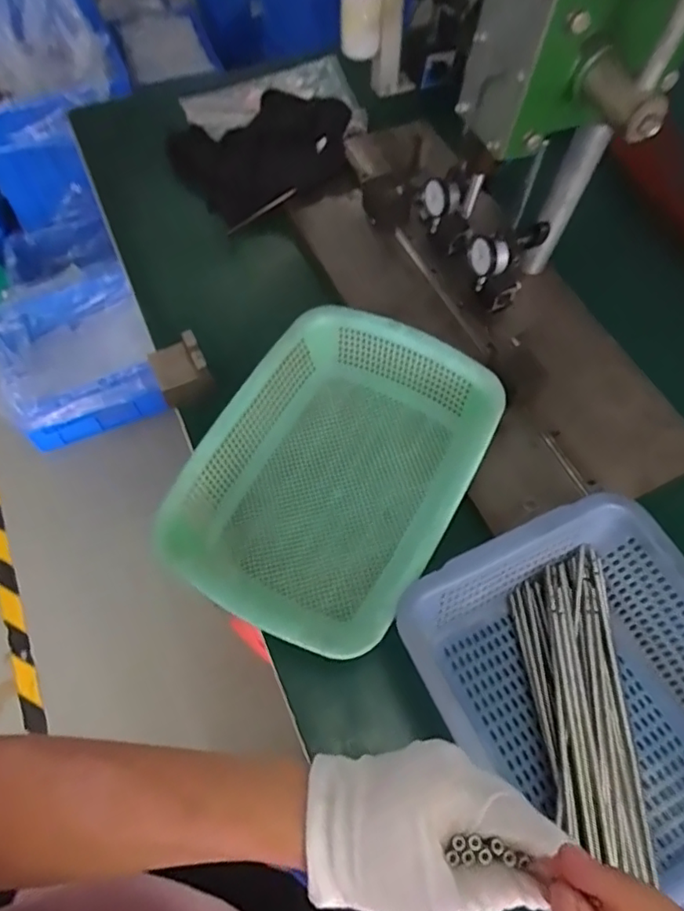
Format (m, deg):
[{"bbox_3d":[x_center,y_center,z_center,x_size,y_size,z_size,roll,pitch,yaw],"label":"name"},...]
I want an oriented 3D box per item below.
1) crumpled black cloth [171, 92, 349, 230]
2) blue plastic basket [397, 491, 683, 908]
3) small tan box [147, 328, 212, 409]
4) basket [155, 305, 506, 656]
[{"bbox_3d":[-0.107,-0.390,0.757,0.232,0.096,0.152,-5,63,-3],"label":"crumpled black cloth"},{"bbox_3d":[0.210,0.203,0.458,0.231,0.101,0.314,-29,67,-15],"label":"blue plastic basket"},{"bbox_3d":[-0.170,-0.090,0.621,0.052,0.041,0.056,-22,65,-12],"label":"small tan box"},{"bbox_3d":[-0.007,0.021,0.550,0.220,0.096,0.295,27,65,12],"label":"basket"}]

